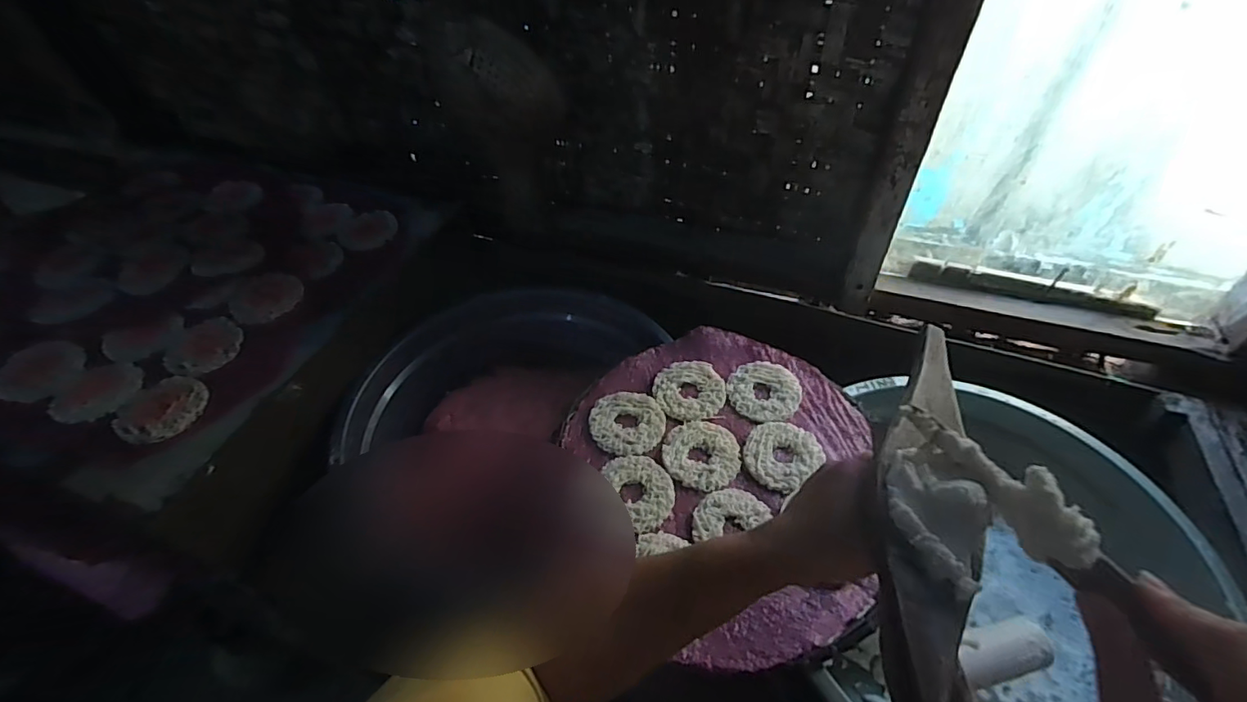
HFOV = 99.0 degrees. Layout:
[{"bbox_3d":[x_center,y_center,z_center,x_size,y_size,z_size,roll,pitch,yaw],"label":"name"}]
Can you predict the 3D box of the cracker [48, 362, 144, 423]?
[{"bbox_3d":[-0.548,0.040,0.554,0.077,0.024,0.089,-33,55,-25],"label":"cracker"}]

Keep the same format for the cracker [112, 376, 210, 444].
[{"bbox_3d":[-0.468,0.057,0.541,0.072,0.019,0.076,-1,48,1],"label":"cracker"}]

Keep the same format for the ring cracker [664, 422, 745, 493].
[{"bbox_3d":[0.082,0.109,0.561,0.079,0.007,0.077,-1,48,1],"label":"ring cracker"}]

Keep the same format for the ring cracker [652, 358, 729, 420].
[{"bbox_3d":[0.078,0.043,0.618,0.082,0.005,0.080,-1,48,1],"label":"ring cracker"}]

